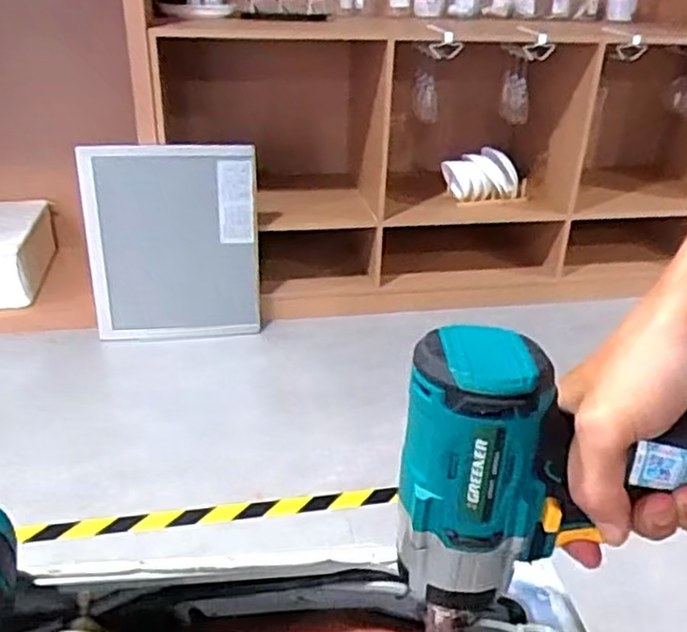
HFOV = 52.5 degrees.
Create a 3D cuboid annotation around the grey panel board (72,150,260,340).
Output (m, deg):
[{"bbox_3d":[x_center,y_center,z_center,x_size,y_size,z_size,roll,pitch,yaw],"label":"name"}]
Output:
[{"bbox_3d":[-0.428,-0.185,1.833,0.452,0.551,0.045,-12,34,-28],"label":"grey panel board"}]

